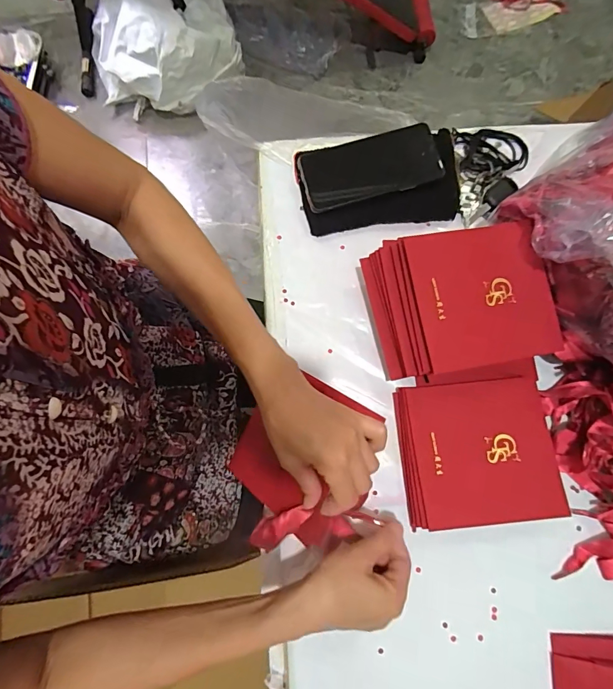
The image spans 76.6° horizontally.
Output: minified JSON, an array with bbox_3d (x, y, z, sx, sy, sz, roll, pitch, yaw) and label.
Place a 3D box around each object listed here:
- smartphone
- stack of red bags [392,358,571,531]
[{"bbox_3d":[0.075,-0.220,0.475,0.167,0.014,0.080,-13,86,5],"label":"smartphone"},{"bbox_3d":[0.178,0.106,0.416,0.149,0.040,0.156,-6,78,-2],"label":"stack of red bags"}]

